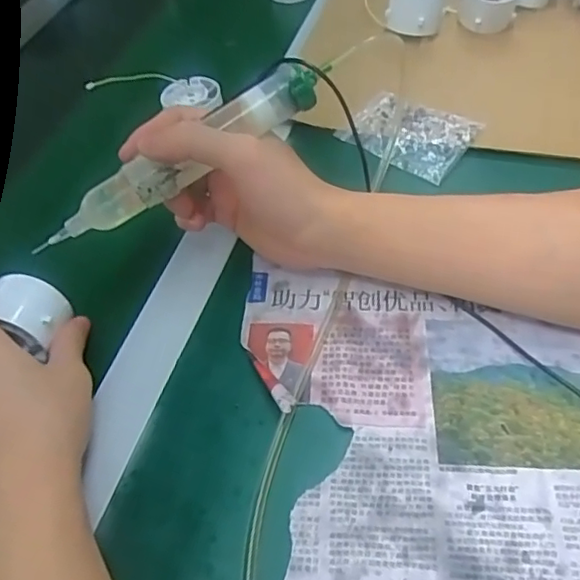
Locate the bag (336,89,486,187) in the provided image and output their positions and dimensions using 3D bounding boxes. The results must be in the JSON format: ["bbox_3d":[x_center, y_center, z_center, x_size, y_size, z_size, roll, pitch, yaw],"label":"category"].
[{"bbox_3d":[0.094,-0.125,0.482,0.096,0.011,0.067,29,60,25],"label":"bag"}]

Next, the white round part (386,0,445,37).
[{"bbox_3d":[0.117,-0.262,0.565,0.052,0.042,0.045,6,53,10],"label":"white round part"}]

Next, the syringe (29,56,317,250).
[{"bbox_3d":[-0.065,-0.073,0.355,0.184,0.024,0.032,-34,55,0],"label":"syringe"}]

